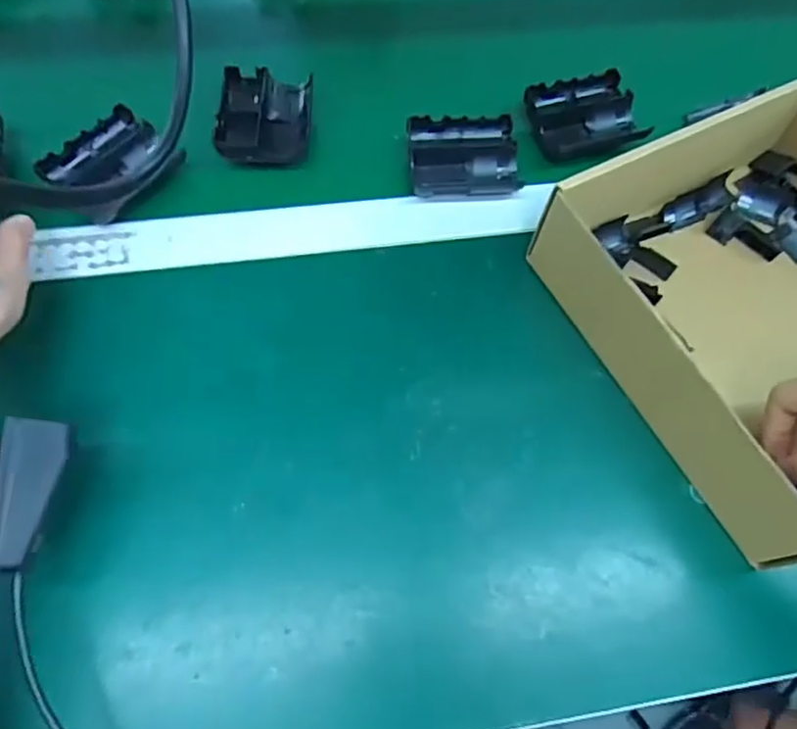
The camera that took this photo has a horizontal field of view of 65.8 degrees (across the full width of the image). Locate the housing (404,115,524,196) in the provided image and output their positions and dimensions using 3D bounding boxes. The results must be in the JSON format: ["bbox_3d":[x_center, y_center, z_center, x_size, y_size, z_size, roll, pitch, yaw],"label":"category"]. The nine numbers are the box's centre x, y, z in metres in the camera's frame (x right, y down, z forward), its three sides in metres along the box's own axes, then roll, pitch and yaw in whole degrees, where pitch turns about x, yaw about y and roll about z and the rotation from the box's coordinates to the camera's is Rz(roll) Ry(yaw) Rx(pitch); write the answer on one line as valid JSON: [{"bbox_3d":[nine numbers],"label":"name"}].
[{"bbox_3d":[0.048,-0.151,0.459,0.078,0.034,0.067,-3,66,-4],"label":"housing"}]

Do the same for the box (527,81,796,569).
[{"bbox_3d":[0.241,-0.038,0.381,0.224,0.086,0.227,-25,69,-14],"label":"box"}]

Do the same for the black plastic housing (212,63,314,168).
[{"bbox_3d":[-0.099,-0.185,0.460,0.067,0.023,0.081,0,65,-3],"label":"black plastic housing"}]

